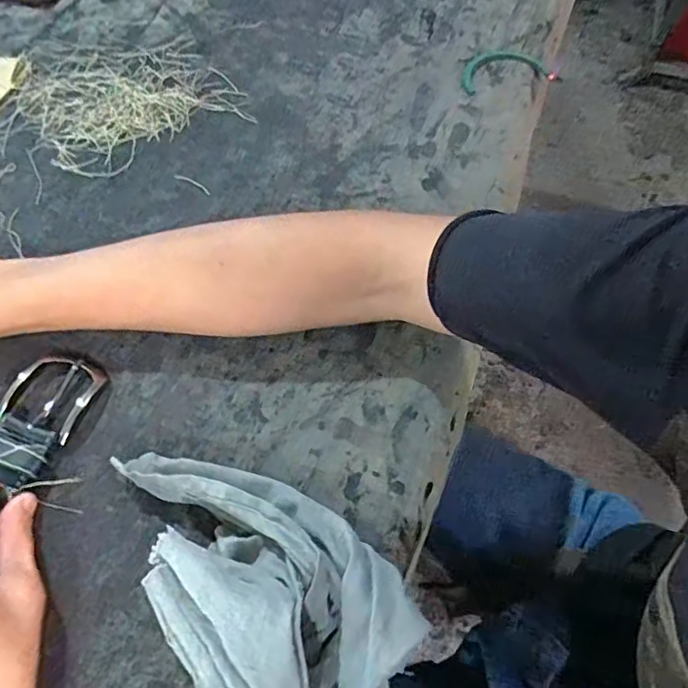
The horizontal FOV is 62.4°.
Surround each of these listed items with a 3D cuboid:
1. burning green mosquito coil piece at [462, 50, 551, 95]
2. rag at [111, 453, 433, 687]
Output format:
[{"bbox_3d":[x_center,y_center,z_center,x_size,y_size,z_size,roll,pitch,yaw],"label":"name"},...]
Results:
[{"bbox_3d":[0.136,-0.244,0.502,0.091,0.005,0.043,-21,62,-15],"label":"burning green mosquito coil piece"},{"bbox_3d":[-0.050,0.099,0.260,0.162,0.055,0.093,40,65,19],"label":"rag"}]

